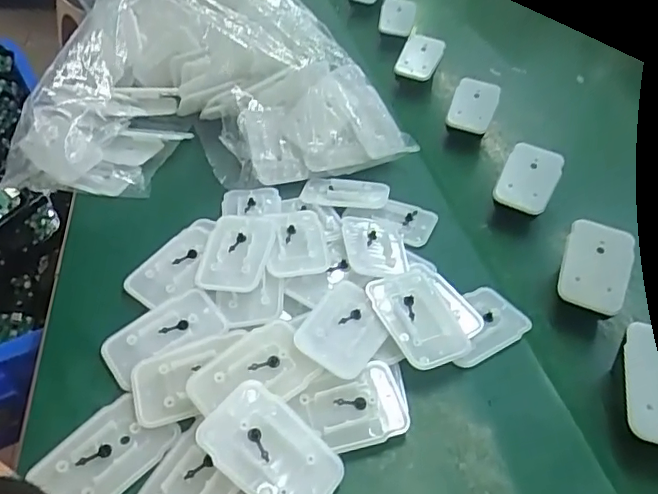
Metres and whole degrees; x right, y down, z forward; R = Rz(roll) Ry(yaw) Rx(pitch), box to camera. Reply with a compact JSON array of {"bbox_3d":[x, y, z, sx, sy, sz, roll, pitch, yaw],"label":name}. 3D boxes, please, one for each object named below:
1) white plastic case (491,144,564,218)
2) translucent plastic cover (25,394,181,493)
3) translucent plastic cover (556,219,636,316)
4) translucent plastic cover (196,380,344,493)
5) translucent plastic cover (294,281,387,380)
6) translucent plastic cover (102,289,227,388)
[{"bbox_3d":[0.158,-0.055,0.443,0.042,0.008,0.060,25,69,16],"label":"white plastic case"},{"bbox_3d":[-0.113,0.105,0.282,0.045,0.008,0.060,28,51,27],"label":"translucent plastic cover"},{"bbox_3d":[0.179,0.012,0.373,0.043,0.005,0.064,21,66,11],"label":"translucent plastic cover"},{"bbox_3d":[-0.028,0.102,0.276,0.070,0.004,0.044,39,58,8],"label":"translucent plastic cover"},{"bbox_3d":[0.010,0.046,0.328,0.043,0.010,0.061,23,49,23],"label":"translucent plastic cover"},{"bbox_3d":[-0.099,0.050,0.331,0.068,0.005,0.039,-25,49,-22],"label":"translucent plastic cover"}]

